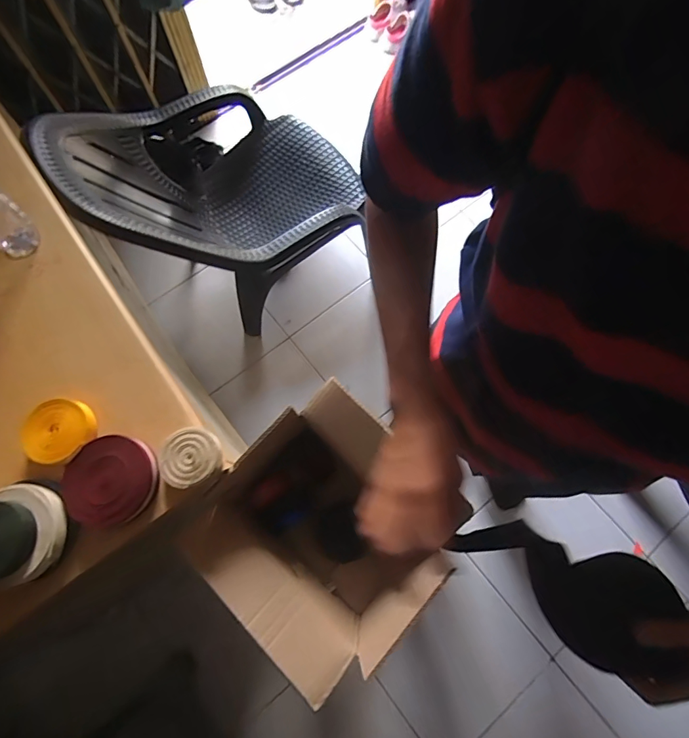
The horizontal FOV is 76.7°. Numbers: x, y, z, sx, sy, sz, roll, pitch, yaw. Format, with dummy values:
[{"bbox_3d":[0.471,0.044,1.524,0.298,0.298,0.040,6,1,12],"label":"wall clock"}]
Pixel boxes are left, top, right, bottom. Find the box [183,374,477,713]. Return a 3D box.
[{"bbox_3d":[-0.025,0.268,0.726,0.327,0.258,0.325,-43,76,-12],"label":"box"}]

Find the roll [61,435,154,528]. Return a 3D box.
[{"bbox_3d":[-0.309,0.145,0.567,0.102,0.029,0.108,0,72,0],"label":"roll"}]

